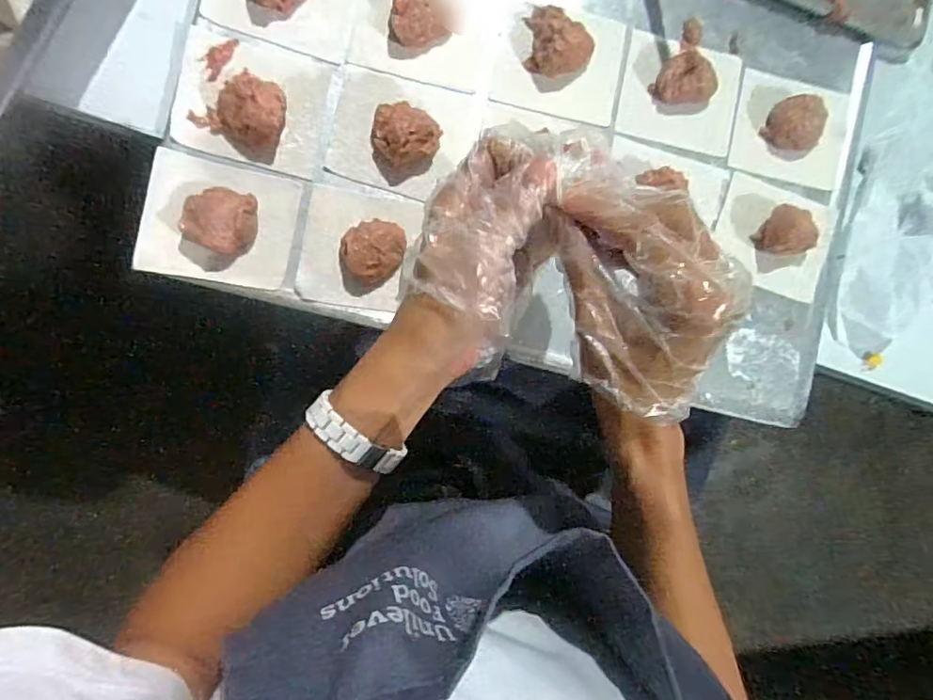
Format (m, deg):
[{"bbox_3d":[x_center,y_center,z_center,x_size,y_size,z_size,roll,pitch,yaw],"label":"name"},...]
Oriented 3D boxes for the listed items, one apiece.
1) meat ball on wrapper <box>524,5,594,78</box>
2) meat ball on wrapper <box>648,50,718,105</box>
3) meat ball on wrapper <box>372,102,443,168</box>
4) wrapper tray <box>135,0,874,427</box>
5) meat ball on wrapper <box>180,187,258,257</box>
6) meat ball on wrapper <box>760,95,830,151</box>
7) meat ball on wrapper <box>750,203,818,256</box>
[{"bbox_3d":[0.057,-0.202,0.355,0.040,0.023,0.046,-41,96,-7],"label":"meat ball on wrapper"},{"bbox_3d":[0.149,-0.182,0.371,0.036,0.021,0.036,0,90,-9],"label":"meat ball on wrapper"},{"bbox_3d":[-0.040,-0.133,0.340,0.042,0.024,0.037,31,86,-8],"label":"meat ball on wrapper"},{"bbox_3d":[0.055,-0.142,0.357,0.448,0.024,0.295,14,88,-9],"label":"wrapper tray"},{"bbox_3d":[-0.146,-0.078,0.322,0.039,0.018,0.037,0,90,-9],"label":"meat ball on wrapper"},{"bbox_3d":[0.232,-0.159,0.384,0.037,0.020,0.036,-25,94,-8],"label":"meat ball on wrapper"},{"bbox_3d":[0.225,-0.084,0.382,0.043,0.017,0.033,-6,91,-9],"label":"meat ball on wrapper"}]

